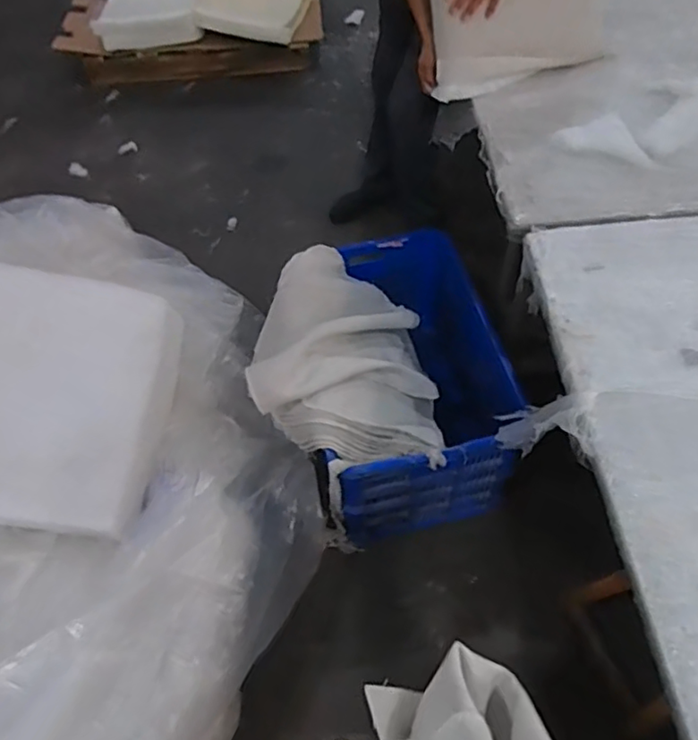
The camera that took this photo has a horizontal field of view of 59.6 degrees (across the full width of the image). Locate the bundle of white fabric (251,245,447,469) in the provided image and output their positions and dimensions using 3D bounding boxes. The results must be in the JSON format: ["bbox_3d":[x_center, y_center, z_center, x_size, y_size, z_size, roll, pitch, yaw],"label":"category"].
[{"bbox_3d":[-0.003,-0.035,1.342,0.380,0.222,0.523,0,55,3],"label":"bundle of white fabric"}]

